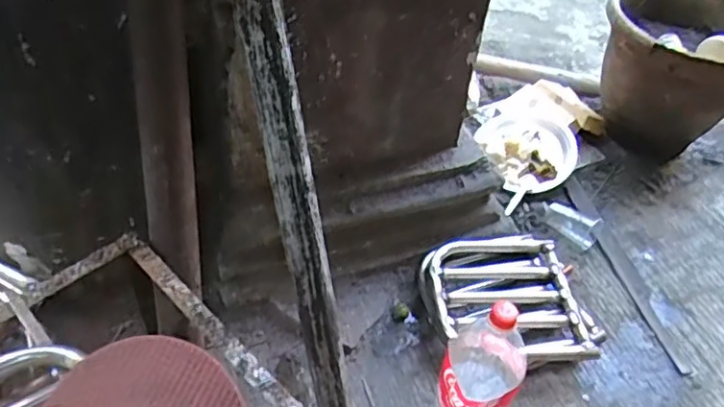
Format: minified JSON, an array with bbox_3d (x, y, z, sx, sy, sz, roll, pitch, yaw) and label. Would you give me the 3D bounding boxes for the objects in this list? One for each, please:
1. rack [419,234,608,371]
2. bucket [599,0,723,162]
[{"bbox_3d":[0.249,0.173,1.084,0.275,0.078,0.275,4,40,-3],"label":"rack"},{"bbox_3d":[0.701,-0.288,1.437,0.333,0.325,0.329,3,44,-3],"label":"bucket"}]

